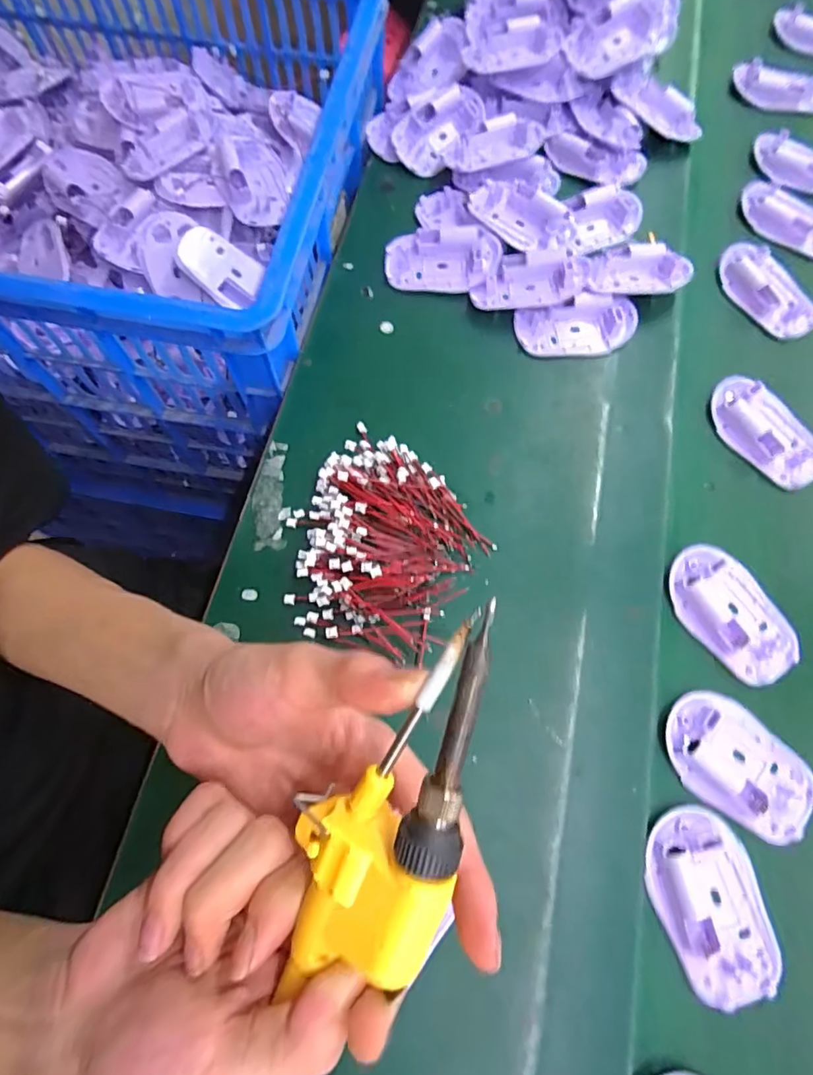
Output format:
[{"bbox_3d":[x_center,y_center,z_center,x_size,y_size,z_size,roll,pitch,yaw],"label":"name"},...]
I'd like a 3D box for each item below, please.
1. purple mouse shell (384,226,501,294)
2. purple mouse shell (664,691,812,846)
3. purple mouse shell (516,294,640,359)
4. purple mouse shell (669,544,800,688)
[{"bbox_3d":[0.031,-0.240,0.449,0.095,0.029,0.049,7,71,2],"label":"purple mouse shell"},{"bbox_3d":[0.209,0.140,0.325,0.092,0.016,0.066,30,73,10],"label":"purple mouse shell"},{"bbox_3d":[0.142,-0.174,0.433,0.099,0.011,0.047,-7,98,4],"label":"purple mouse shell"},{"bbox_3d":[0.227,0.050,0.360,0.063,0.014,0.097,-33,74,-11],"label":"purple mouse shell"}]

